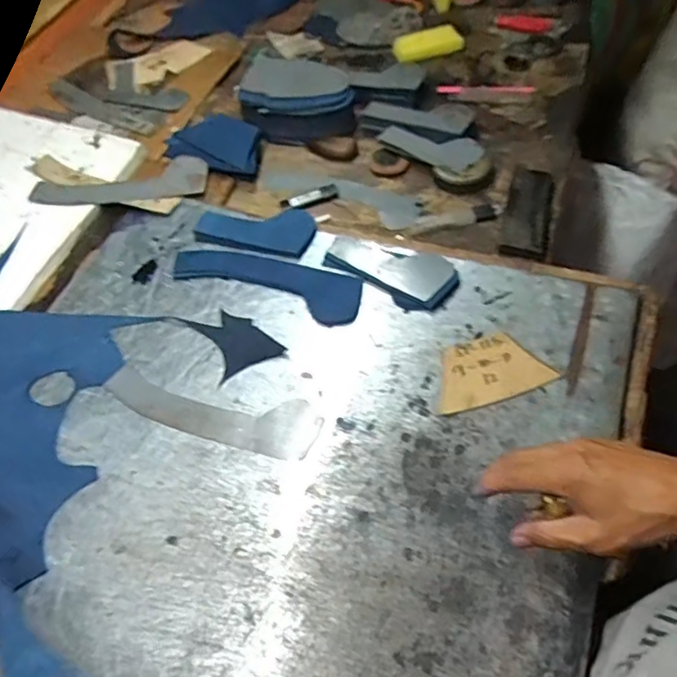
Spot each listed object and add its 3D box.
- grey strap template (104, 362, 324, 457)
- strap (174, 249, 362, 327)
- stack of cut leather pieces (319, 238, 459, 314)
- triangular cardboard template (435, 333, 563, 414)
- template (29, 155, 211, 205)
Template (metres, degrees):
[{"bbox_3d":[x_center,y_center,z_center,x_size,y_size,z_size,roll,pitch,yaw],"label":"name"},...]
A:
[{"bbox_3d":[-0.132,0.072,0.601,0.231,0.006,0.061,14,59,10],"label":"grey strap template"},{"bbox_3d":[-0.082,-0.071,0.688,0.228,0.006,0.068,18,61,16],"label":"strap"},{"bbox_3d":[0.063,-0.085,0.682,0.151,0.008,0.079,30,68,24],"label":"stack of cut leather pieces"},{"bbox_3d":[0.153,0.031,0.599,0.114,0.004,0.073,-16,57,0],"label":"triangular cardboard template"},{"bbox_3d":[-0.288,-0.202,0.779,0.226,0.012,0.062,-12,63,-7],"label":"template"}]

